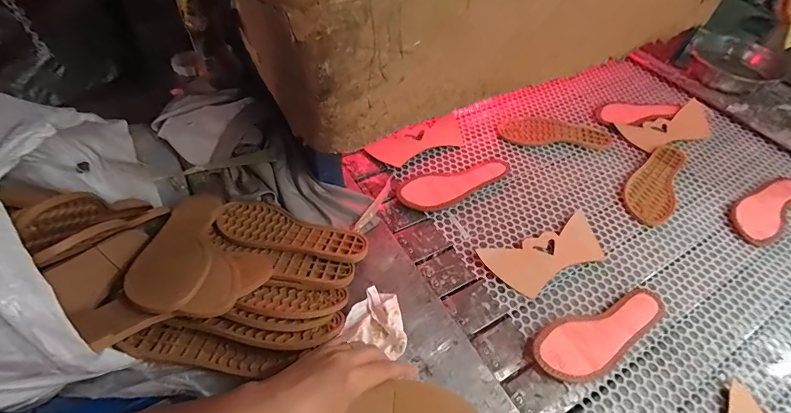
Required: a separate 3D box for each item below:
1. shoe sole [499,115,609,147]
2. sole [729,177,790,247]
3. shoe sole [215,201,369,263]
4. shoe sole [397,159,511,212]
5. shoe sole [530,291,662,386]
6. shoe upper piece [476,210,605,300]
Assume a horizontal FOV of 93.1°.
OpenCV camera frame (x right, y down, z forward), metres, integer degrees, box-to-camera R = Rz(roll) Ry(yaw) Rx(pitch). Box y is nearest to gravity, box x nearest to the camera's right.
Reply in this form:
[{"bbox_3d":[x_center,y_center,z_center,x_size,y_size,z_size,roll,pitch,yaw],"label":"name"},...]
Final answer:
[{"bbox_3d":[0.331,-0.158,0.790,0.226,0.014,0.084,2,50,-5],"label":"shoe sole"},{"bbox_3d":[0.679,0.000,0.677,0.211,0.015,0.075,-24,57,-24],"label":"sole"},{"bbox_3d":[-0.149,0.038,0.531,0.223,0.013,0.072,17,50,8],"label":"shoe sole"},{"bbox_3d":[0.113,-0.043,0.680,0.225,0.014,0.083,-17,54,-19],"label":"shoe sole"},{"bbox_3d":[0.284,0.169,0.515,0.217,0.021,0.075,-22,56,-23],"label":"shoe sole"},{"bbox_3d":[0.243,0.075,0.593,0.204,0.006,0.091,-18,55,-17],"label":"shoe upper piece"}]

